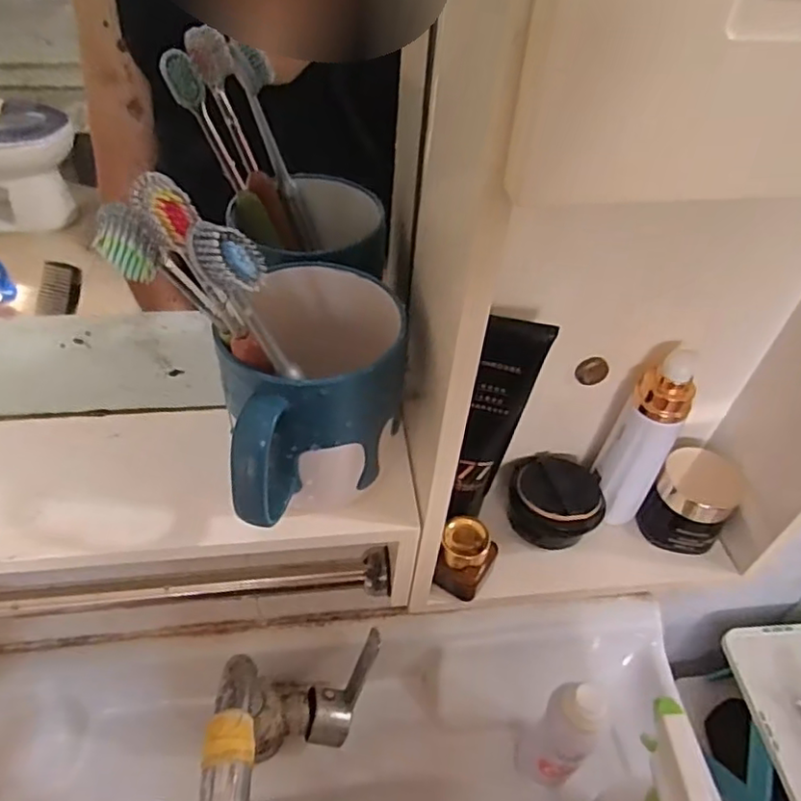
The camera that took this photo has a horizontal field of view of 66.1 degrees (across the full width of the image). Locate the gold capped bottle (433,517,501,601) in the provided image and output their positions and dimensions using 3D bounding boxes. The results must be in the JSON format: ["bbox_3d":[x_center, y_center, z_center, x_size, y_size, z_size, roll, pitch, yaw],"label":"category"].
[{"bbox_3d":[0.040,0.097,0.385,0.033,0.043,0.032,24,49,17],"label":"gold capped bottle"}]

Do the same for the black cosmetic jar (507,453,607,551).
[{"bbox_3d":[0.105,0.065,0.417,0.063,0.037,0.061,2,46,-3],"label":"black cosmetic jar"}]

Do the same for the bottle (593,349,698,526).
[{"bbox_3d":[0.154,0.028,0.393,0.036,0.129,0.031,32,52,24],"label":"bottle"}]

